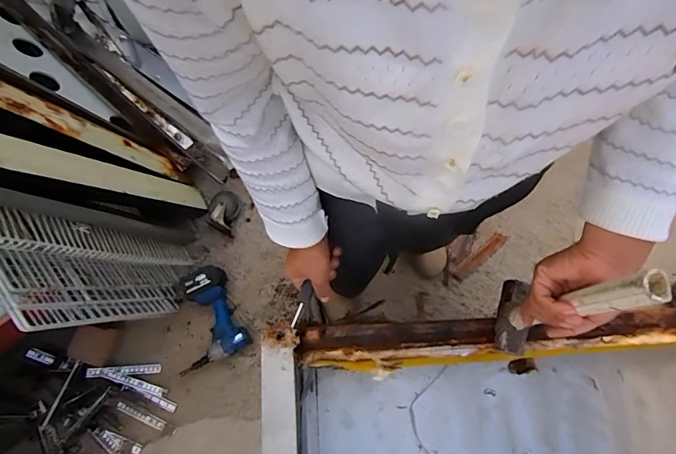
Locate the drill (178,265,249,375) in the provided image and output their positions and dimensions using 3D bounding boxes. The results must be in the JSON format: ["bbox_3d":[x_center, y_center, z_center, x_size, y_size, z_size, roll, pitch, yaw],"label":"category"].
[{"bbox_3d":[-0.388,0.257,1.234,0.200,0.073,0.266,-20,74,-6],"label":"drill"}]

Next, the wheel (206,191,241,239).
[{"bbox_3d":[-0.354,-0.047,1.334,0.103,0.058,0.135,16,74,5],"label":"wheel"}]

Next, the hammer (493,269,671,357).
[{"bbox_3d":[0.241,0.086,0.471,0.034,0.314,0.099,9,74,4],"label":"hammer"}]

